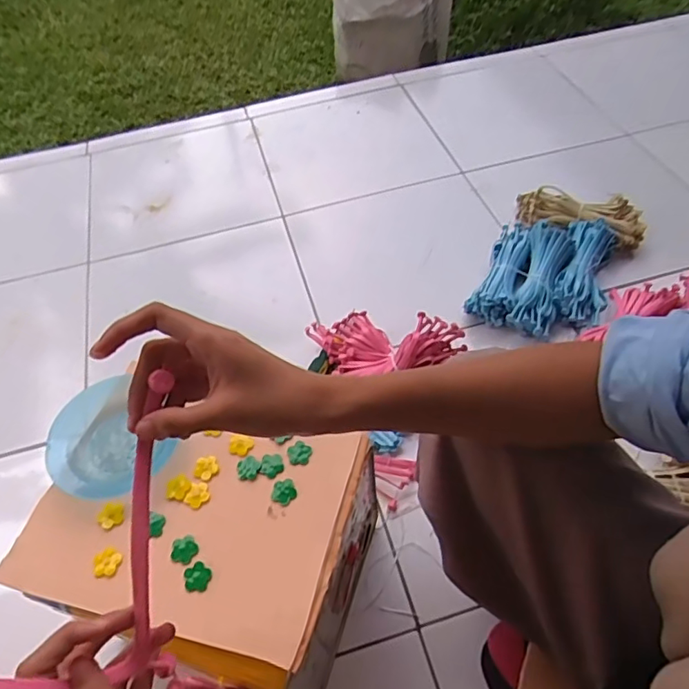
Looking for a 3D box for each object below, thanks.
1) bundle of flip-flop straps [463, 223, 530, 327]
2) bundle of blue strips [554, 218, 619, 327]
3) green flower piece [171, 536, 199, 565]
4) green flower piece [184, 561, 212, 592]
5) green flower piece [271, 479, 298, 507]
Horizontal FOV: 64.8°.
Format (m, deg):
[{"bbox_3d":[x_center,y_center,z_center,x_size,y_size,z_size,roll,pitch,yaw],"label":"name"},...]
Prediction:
[{"bbox_3d":[0.273,-0.129,0.934,0.070,0.043,0.205,19,57,18],"label":"bundle of flip-flop straps"},{"bbox_3d":[0.409,-0.128,0.918,0.085,0.057,0.209,16,56,16],"label":"bundle of blue strips"},{"bbox_3d":[-0.142,0.181,0.479,0.023,0.004,0.024,-2,53,3],"label":"green flower piece"},{"bbox_3d":[-0.125,0.199,0.465,0.022,0.004,0.024,-13,53,-5],"label":"green flower piece"},{"bbox_3d":[-0.055,0.136,0.500,0.023,0.007,0.023,-2,53,3],"label":"green flower piece"}]

